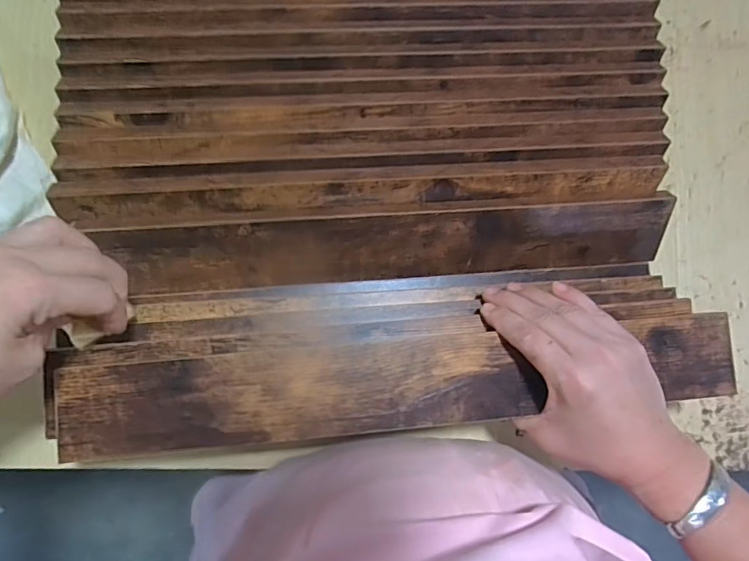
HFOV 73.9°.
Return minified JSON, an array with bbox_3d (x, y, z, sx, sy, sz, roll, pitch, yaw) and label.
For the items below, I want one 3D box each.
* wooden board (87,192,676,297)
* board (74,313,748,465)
[{"bbox_3d":[0.024,-0.027,0.395,0.429,0.005,0.060,-3,124,-6],"label":"wooden board"},{"bbox_3d":[0.028,0.070,0.341,0.455,0.007,0.061,-4,86,-5],"label":"board"}]

